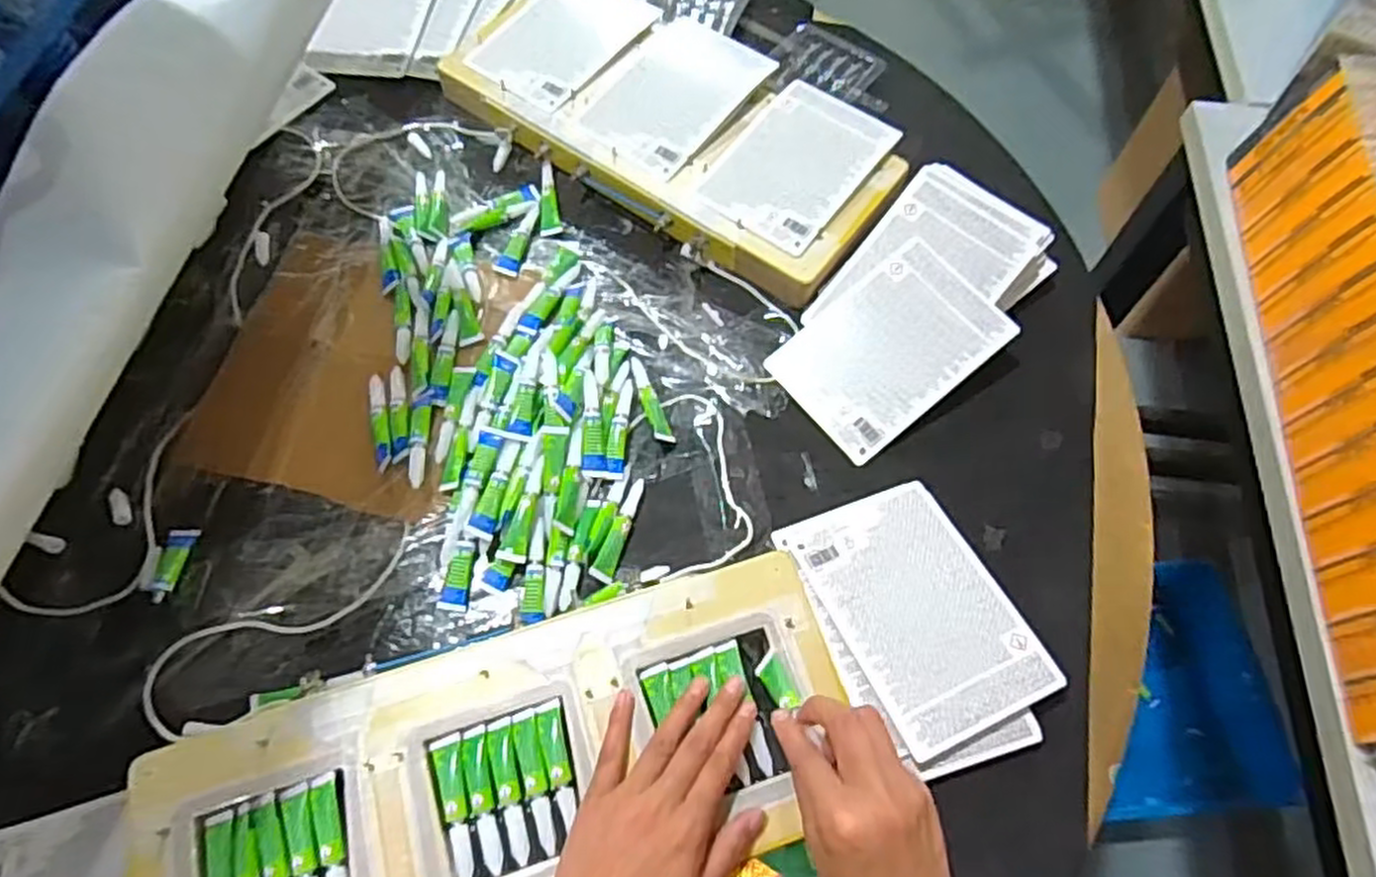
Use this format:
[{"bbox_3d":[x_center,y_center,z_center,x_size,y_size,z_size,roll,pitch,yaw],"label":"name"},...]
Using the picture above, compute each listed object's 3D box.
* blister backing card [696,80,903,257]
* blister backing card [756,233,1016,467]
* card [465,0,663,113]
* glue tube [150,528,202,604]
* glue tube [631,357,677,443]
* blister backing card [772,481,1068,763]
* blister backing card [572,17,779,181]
[{"bbox_3d":[0.095,-0.239,0.669,0.112,0.006,0.163,35,74,15],"label":"blister backing card"},{"bbox_3d":[0.163,-0.074,0.616,0.171,0.005,0.115,-39,72,-3],"label":"blister backing card"},{"bbox_3d":[-0.115,-0.386,0.734,0.114,0.007,0.170,31,68,11],"label":"card"},{"bbox_3d":[-0.367,0.089,0.545,0.019,0.008,0.054,8,65,4],"label":"glue tube"},{"bbox_3d":[-0.031,-0.031,0.607,0.015,0.008,0.081,-22,67,-10],"label":"glue tube"},{"bbox_3d":[0.157,0.114,0.530,0.116,0.006,0.176,-24,59,-12],"label":"blister backing card"},{"bbox_3d":[-0.012,-0.323,0.702,0.124,0.009,0.170,34,68,16],"label":"blister backing card"}]

